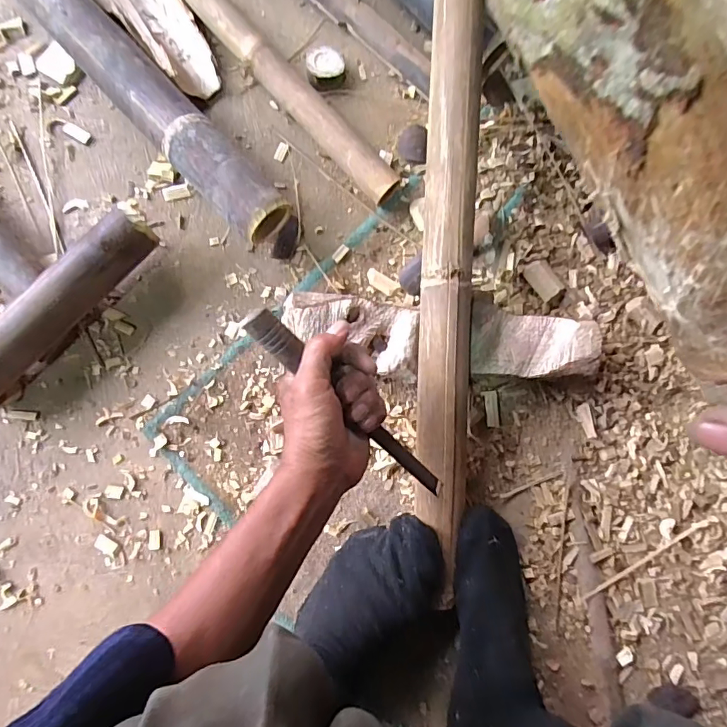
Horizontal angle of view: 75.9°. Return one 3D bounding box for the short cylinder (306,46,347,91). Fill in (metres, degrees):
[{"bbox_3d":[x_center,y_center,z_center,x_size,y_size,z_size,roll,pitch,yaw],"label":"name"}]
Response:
[{"bbox_3d":[-0.046,-0.367,0.583,0.047,0.021,0.047,-6,82,-3],"label":"short cylinder"}]

